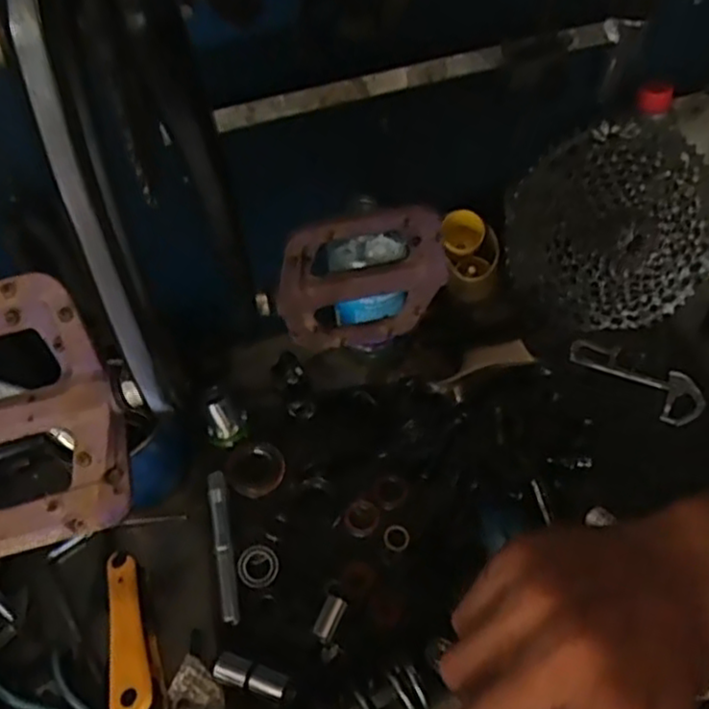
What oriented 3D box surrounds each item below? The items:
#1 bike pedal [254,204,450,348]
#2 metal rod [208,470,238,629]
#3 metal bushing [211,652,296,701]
[{"bbox_3d":[-0.001,-0.041,0.408,0.105,0.101,0.015,-12,51,-3],"label":"bike pedal"},{"bbox_3d":[-0.107,0.154,0.589,0.014,0.013,0.130,-13,51,-3],"label":"metal rod"},{"bbox_3d":[-0.073,0.234,0.520,0.064,0.013,0.019,15,55,19],"label":"metal bushing"}]

